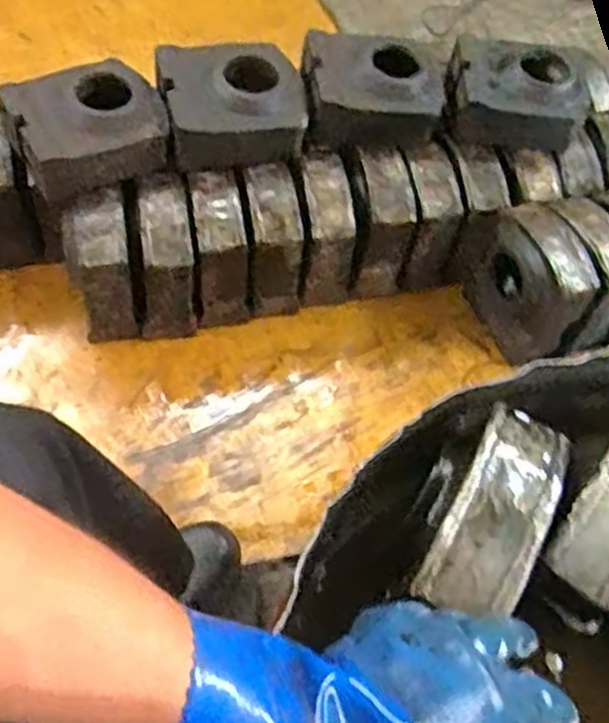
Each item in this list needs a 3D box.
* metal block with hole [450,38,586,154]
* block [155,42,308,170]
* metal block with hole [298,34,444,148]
[{"bbox_3d":[0.304,-0.396,1.094,0.192,0.069,0.167,3,56,-4],"label":"metal block with hole"},{"bbox_3d":[-0.097,-0.348,1.019,0.187,0.080,0.154,-6,57,-10],"label":"block"},{"bbox_3d":[0.097,-0.381,1.060,0.198,0.068,0.171,5,56,-2],"label":"metal block with hole"}]

